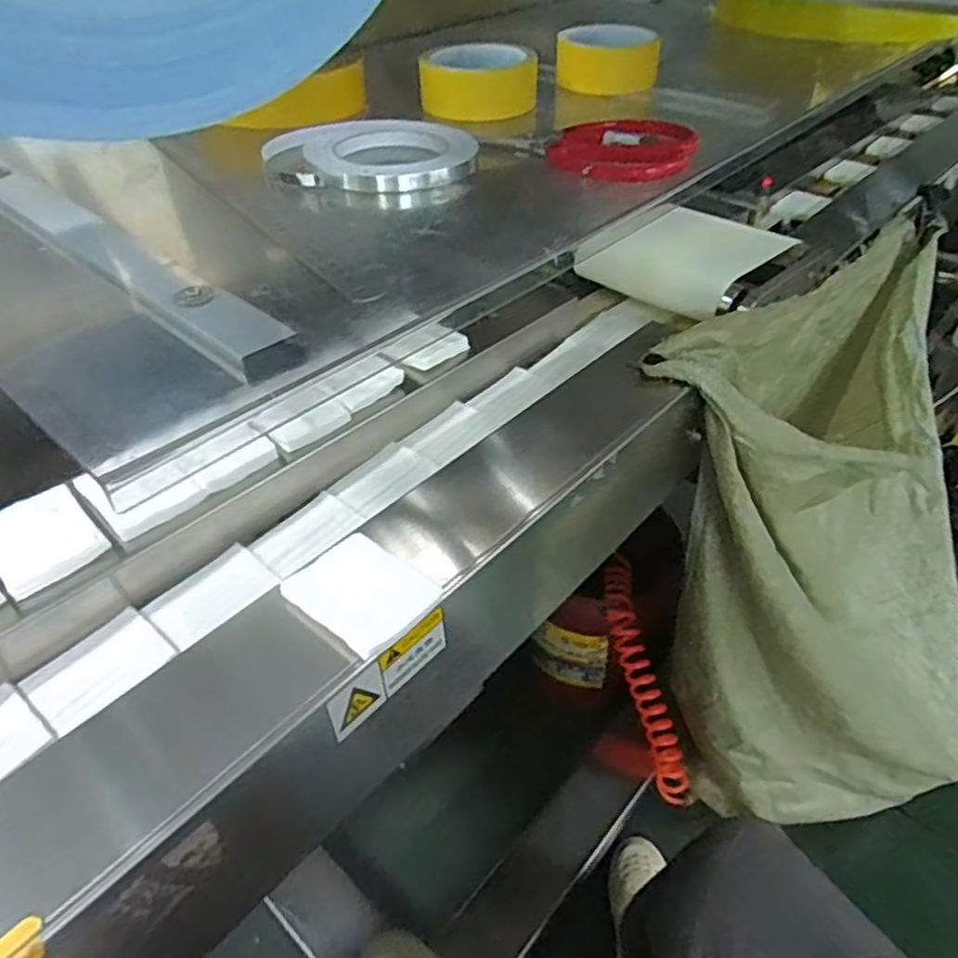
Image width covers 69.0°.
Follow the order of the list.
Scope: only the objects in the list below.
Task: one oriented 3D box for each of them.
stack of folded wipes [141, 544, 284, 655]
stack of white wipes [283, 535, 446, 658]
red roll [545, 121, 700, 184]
[{"bbox_3d":[-0.213,0.092,0.557,0.060,0.008,0.090,30,49,30],"label":"stack of folded wipes"},{"bbox_3d":[-0.081,0.076,0.481,0.088,0.007,0.073,28,48,29],"label":"stack of white wipes"},{"bbox_3d":[0.100,-0.232,0.489,0.097,0.018,0.085,9,42,11],"label":"red roll"}]

